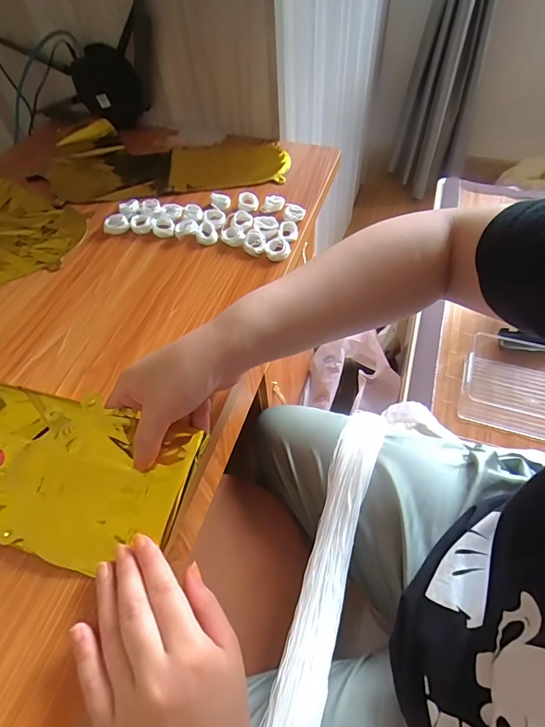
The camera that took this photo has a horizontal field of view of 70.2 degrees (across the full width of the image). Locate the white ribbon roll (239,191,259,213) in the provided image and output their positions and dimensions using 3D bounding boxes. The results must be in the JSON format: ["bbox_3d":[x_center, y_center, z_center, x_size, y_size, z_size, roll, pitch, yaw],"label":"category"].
[{"bbox_3d":[-0.032,-0.216,0.519,0.022,0.020,0.022,-2,55,2],"label":"white ribbon roll"}]

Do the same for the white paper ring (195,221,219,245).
[{"bbox_3d":[-0.083,-0.164,0.485,0.027,0.009,0.033,-10,55,-4],"label":"white paper ring"}]

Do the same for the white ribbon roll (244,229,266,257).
[{"bbox_3d":[-0.021,-0.148,0.475,0.026,0.009,0.037,5,55,7],"label":"white ribbon roll"}]

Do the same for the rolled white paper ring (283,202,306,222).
[{"bbox_3d":[0.028,-0.194,0.503,0.028,0.011,0.027,-2,55,2],"label":"rolled white paper ring"}]

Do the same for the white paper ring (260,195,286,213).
[{"bbox_3d":[0.000,-0.213,0.516,0.033,0.017,0.012,-10,55,-4],"label":"white paper ring"}]

